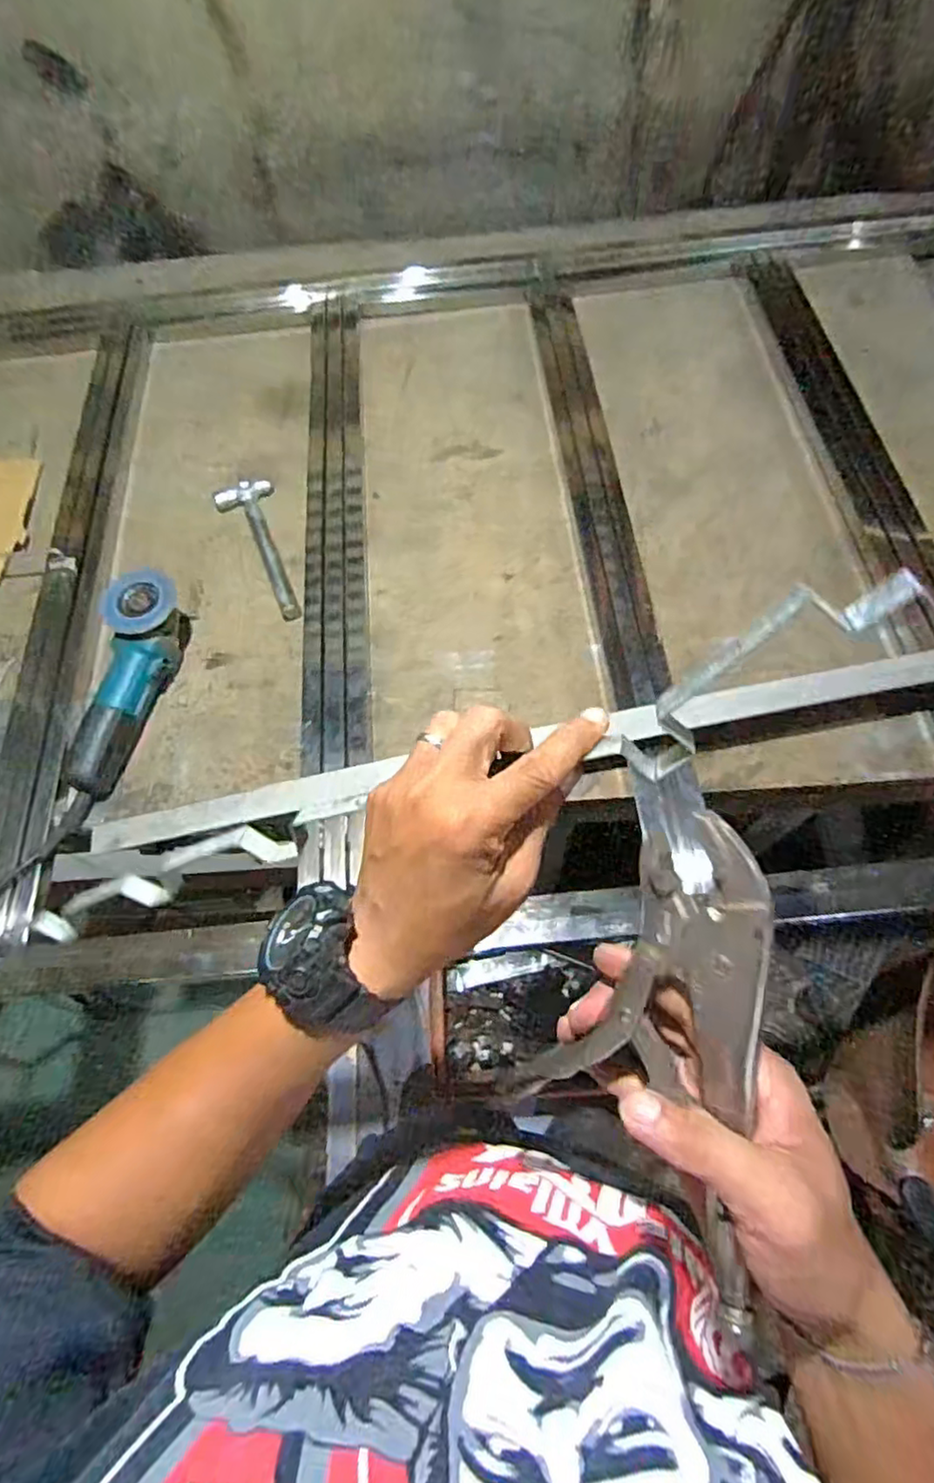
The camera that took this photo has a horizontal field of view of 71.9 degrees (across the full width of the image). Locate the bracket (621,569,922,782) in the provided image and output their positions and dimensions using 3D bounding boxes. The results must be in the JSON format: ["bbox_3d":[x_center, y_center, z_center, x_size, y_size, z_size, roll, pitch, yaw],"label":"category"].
[{"bbox_3d":[0.118,-0.029,0.274,0.030,0.131,0.012,30,38,-19],"label":"bracket"}]

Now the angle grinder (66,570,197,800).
[{"bbox_3d":[-0.450,-0.078,0.826,0.084,0.089,0.289,13,68,8],"label":"angle grinder"}]

